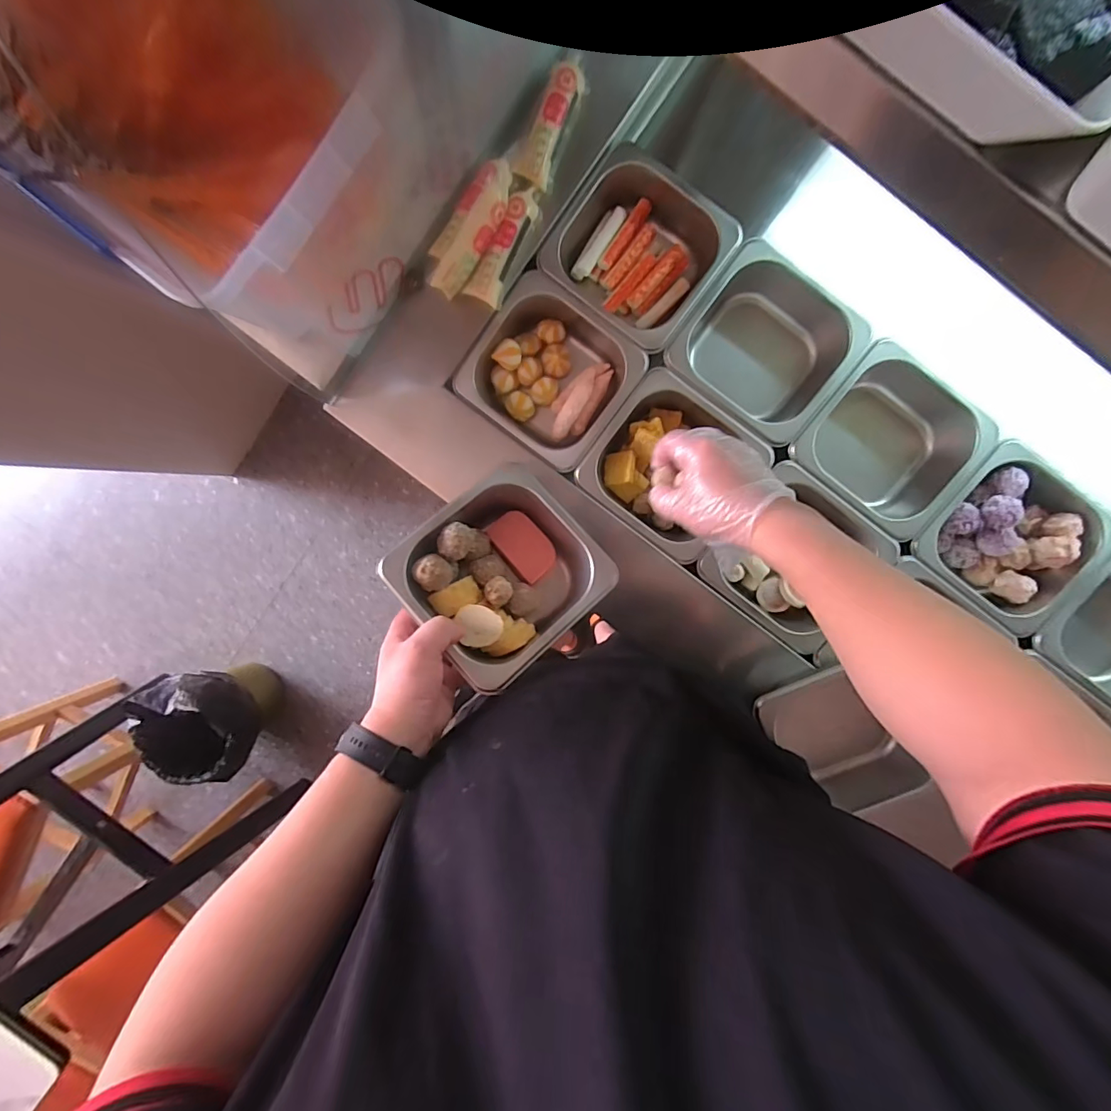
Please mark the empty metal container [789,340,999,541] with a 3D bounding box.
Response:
[{"bbox_3d":[0.374,-0.132,0.590,0.169,0.117,0.163,37,98,-1],"label":"empty metal container"}]

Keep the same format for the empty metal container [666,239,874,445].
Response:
[{"bbox_3d":[0.239,-0.239,0.594,0.178,0.109,0.168,36,99,-1],"label":"empty metal container"}]

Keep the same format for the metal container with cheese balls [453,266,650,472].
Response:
[{"bbox_3d":[-0.003,-0.212,0.589,0.173,0.077,0.169,37,99,-1],"label":"metal container with cheese balls"}]

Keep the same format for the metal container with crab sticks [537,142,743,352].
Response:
[{"bbox_3d":[0.100,-0.349,0.570,0.175,0.072,0.187,37,98,-1],"label":"metal container with crab sticks"}]

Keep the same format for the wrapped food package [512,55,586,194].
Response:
[{"bbox_3d":[-0.002,-0.450,0.511,0.034,0.030,0.133,20,99,1],"label":"wrapped food package"}]

